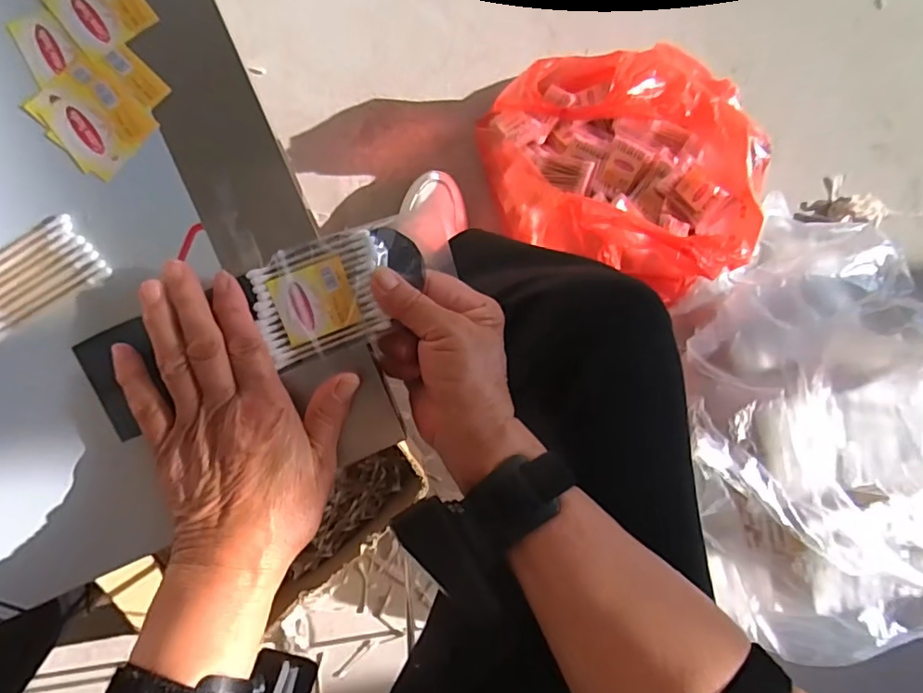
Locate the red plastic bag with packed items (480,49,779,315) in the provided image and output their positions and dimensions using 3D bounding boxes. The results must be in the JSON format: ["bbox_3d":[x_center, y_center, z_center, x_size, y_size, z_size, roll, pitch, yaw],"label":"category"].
[{"bbox_3d":[0.218,-0.229,0.708,0.316,0.236,0.310,-14,93,-7],"label":"red plastic bag with packed items"}]

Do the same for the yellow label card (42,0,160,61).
[{"bbox_3d":[-0.197,-0.184,0.299,0.043,0.004,0.039,-38,96,-5],"label":"yellow label card"}]

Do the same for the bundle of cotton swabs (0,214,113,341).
[{"bbox_3d":[-0.235,-0.037,0.296,0.074,0.005,0.039,-34,95,-6],"label":"bundle of cotton swabs"}]

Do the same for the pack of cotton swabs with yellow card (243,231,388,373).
[{"bbox_3d":[-0.078,-0.029,0.315,0.077,0.008,0.059,-21,94,-9],"label":"pack of cotton swabs with yellow card"}]

